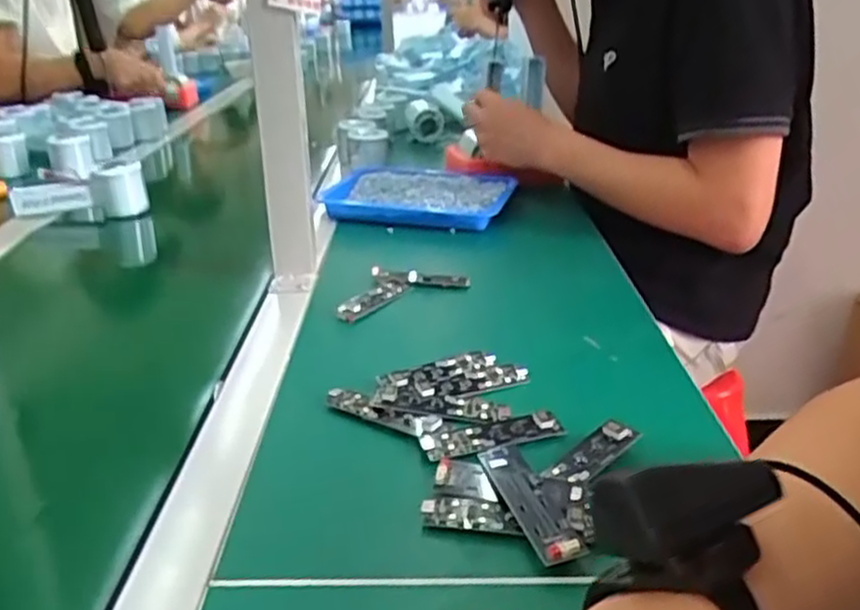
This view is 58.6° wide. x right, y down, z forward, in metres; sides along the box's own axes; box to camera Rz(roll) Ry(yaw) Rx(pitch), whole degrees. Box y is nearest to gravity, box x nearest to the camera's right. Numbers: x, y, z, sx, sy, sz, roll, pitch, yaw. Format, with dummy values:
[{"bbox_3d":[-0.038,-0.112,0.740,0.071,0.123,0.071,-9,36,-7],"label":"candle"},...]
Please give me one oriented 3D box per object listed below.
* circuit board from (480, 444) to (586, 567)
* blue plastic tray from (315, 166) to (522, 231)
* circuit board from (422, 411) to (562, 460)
[{"bbox_3d":[0.054,0.105,0.417,0.025,0.009,0.101,-8,25,-16],"label":"circuit board"},{"bbox_3d":[-0.013,-0.134,0.965,0.228,0.035,0.182,4,24,10],"label":"blue plastic tray"},{"bbox_3d":[0.040,0.081,0.482,0.090,0.008,0.026,-9,25,-19],"label":"circuit board"}]

